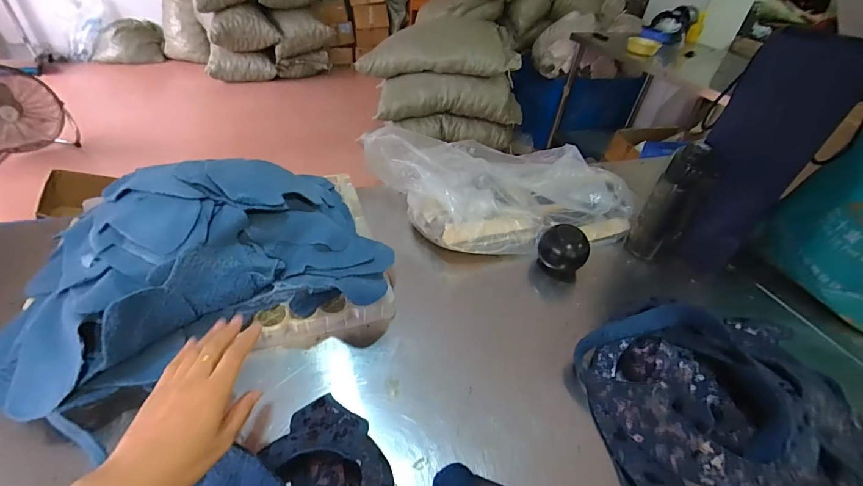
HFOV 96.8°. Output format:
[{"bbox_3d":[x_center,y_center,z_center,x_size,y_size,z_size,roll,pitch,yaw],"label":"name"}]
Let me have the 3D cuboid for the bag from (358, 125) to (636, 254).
[{"bbox_3d":[0.141,-0.123,0.744,0.495,0.107,0.297,-8,42,-17],"label":"bag"}]

